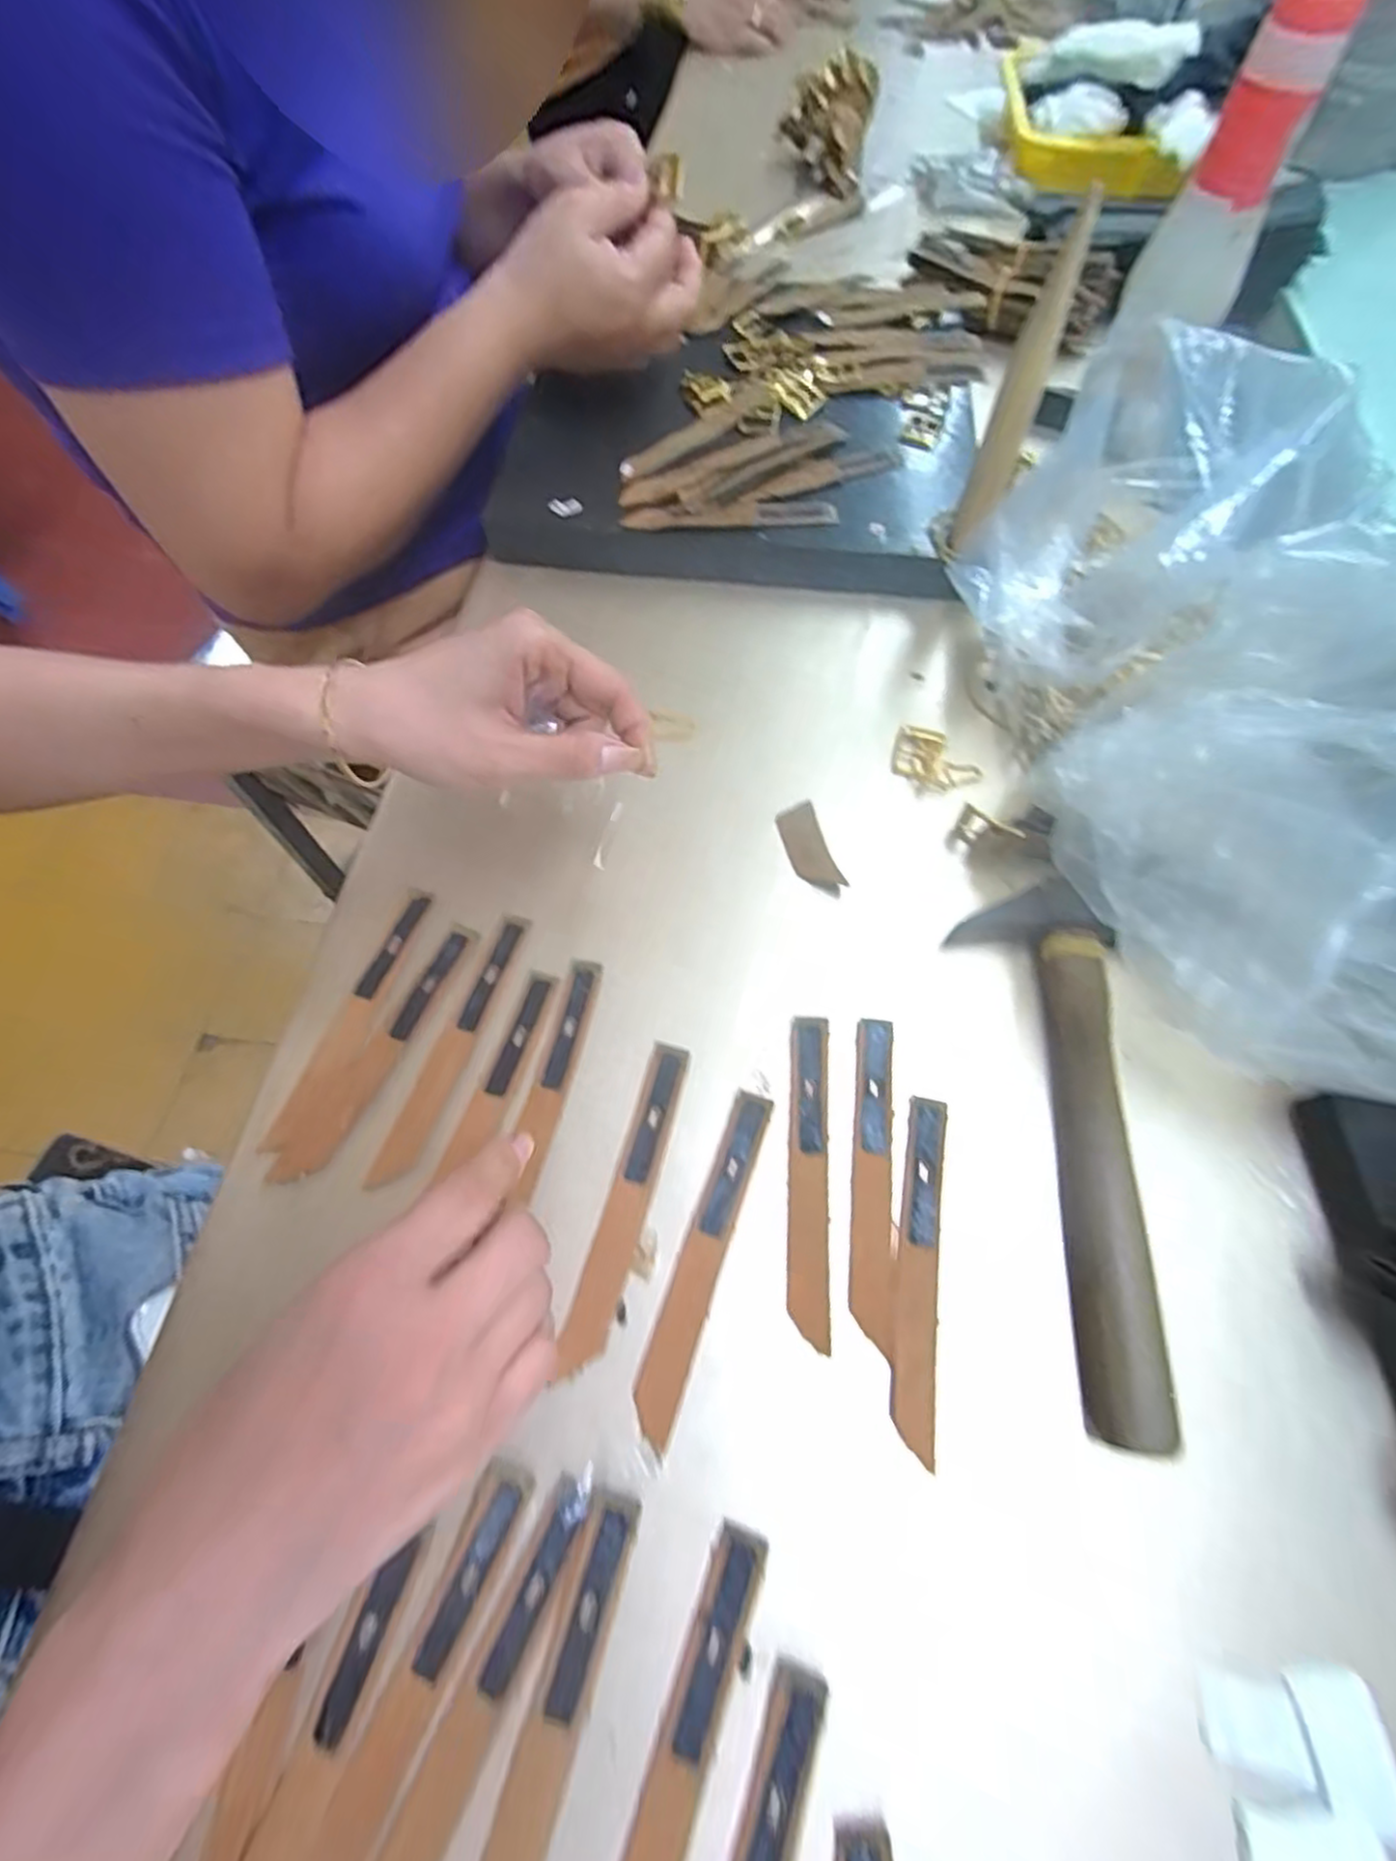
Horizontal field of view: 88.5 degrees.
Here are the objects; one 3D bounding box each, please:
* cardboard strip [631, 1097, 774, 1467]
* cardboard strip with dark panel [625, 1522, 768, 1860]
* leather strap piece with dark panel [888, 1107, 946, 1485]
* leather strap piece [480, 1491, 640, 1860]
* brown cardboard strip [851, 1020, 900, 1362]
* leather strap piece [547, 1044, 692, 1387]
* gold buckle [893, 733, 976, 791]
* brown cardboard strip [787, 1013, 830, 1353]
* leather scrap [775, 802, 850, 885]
[{"bbox_3d":[0.002,0.122,0.272,0.016,0.004,0.124,18,68,10],"label":"cardboard strip"},{"bbox_3d":[-0.007,0.252,0.211,0.016,0.004,0.126,18,65,11],"label":"cardboard strip with dark panel"},{"bbox_3d":[0.084,0.126,0.272,0.016,0.004,0.122,9,67,6],"label":"leather strap piece with dark panel"},{"bbox_3d":[-0.046,0.244,0.213,0.017,0.008,0.125,16,68,9],"label":"leather strap piece"},{"bbox_3d":[0.070,0.096,0.285,0.016,0.004,0.123,4,67,4],"label":"brown cardboard strip"},{"bbox_3d":[-0.028,0.106,0.283,0.017,0.004,0.124,15,67,8],"label":"leather strap piece"},{"bbox_3d":[0.127,-0.091,0.380,0.046,0.005,0.032,20,69,10],"label":"gold buckle"},{"bbox_3d":[0.044,0.095,0.287,0.015,0.005,0.122,3,67,3],"label":"brown cardboard strip"},{"bbox_3d":[0.054,-0.040,0.352,0.019,0.005,0.048,-16,67,-5],"label":"leather scrap"}]

